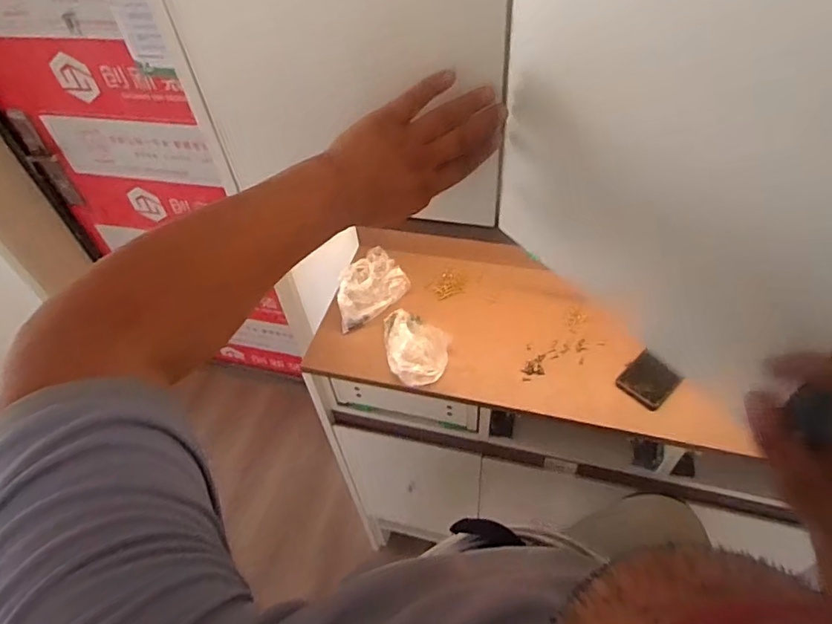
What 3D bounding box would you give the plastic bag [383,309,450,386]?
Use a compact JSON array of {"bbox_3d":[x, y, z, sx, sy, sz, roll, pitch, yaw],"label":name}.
[{"bbox_3d":[0.002,0.057,0.946,0.111,0.049,0.163,-9,50,-1],"label":"plastic bag"}]

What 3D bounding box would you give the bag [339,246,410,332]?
[{"bbox_3d":[-0.105,-0.056,1.046,0.164,0.059,0.142,-29,53,-17],"label":"bag"}]

